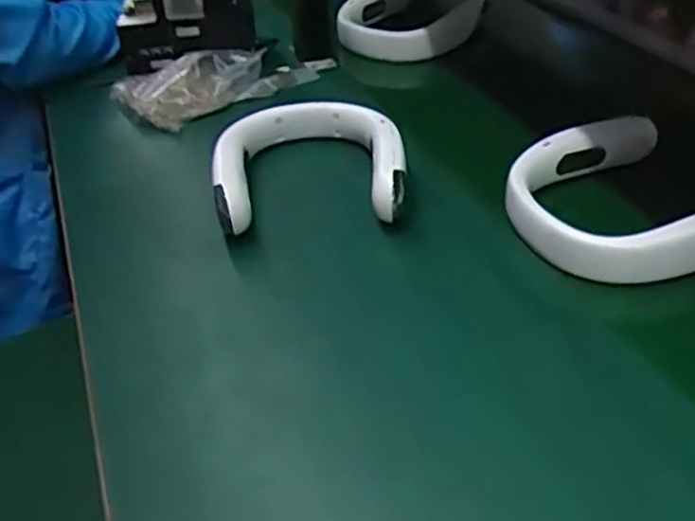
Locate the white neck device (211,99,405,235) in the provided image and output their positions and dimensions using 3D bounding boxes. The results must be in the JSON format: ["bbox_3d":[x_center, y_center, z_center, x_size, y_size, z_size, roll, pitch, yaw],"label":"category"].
[{"bbox_3d":[-0.038,-0.105,0.690,0.181,0.046,0.178,-8,39,-3],"label":"white neck device"}]

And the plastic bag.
[{"bbox_3d":[-0.196,-0.224,0.847,0.127,0.044,0.156,26,48,32],"label":"plastic bag"}]

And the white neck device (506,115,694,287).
[{"bbox_3d":[0.248,-0.056,0.640,0.197,0.048,0.185,-16,41,-13],"label":"white neck device"}]

